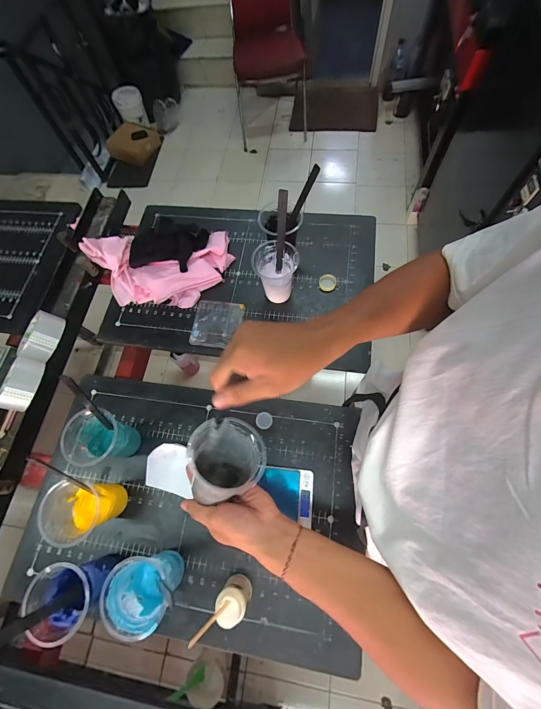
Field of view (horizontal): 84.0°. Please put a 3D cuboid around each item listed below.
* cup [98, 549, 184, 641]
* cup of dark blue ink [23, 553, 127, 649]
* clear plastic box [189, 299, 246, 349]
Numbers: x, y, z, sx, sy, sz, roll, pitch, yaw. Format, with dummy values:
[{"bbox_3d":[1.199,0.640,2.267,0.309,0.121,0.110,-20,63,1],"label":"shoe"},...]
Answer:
[{"bbox_3d":[-0.179,0.342,0.448,0.080,0.125,0.084,-2,69,5],"label":"cup"},{"bbox_3d":[-0.283,0.350,0.449,0.081,0.118,0.086,-2,69,5],"label":"cup of dark blue ink"},{"bbox_3d":[-0.117,-0.067,0.659,0.105,0.014,0.107,6,70,8],"label":"clear plastic box"}]

